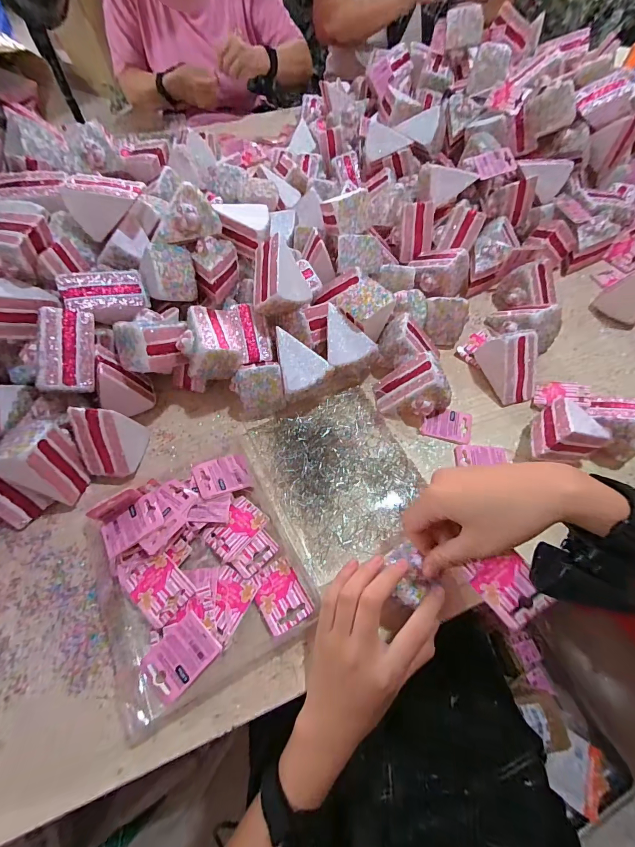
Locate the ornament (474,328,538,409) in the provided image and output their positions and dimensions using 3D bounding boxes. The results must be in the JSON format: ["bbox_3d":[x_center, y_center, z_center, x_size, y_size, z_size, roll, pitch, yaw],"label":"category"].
[{"bbox_3d":[0.252,-0.077,0.454,0.053,0.065,0.083,-14,62,-8],"label":"ornament"}]

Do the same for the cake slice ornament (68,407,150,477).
[{"bbox_3d":[-0.228,0.018,0.387,0.051,0.088,0.062,3,61,2],"label":"cake slice ornament"}]

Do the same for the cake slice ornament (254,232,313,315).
[{"bbox_3d":[-0.043,-0.178,0.446,0.053,0.059,0.093,-6,81,40],"label":"cake slice ornament"}]

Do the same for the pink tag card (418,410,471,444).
[{"bbox_3d":[0.162,0.001,0.442,0.060,0.005,0.042,14,61,8],"label":"pink tag card"}]

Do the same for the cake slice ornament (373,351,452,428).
[{"bbox_3d":[0.114,-0.042,0.432,0.072,0.059,0.075,-28,64,-15],"label":"cake slice ornament"}]

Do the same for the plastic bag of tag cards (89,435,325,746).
[{"bbox_3d":[-0.120,0.135,0.350,0.195,0.033,0.218,-24,63,-13],"label":"plastic bag of tag cards"}]

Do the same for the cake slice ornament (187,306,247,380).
[{"bbox_3d":[-0.123,-0.100,0.426,0.065,0.051,0.095,-10,61,-5],"label":"cake slice ornament"}]

